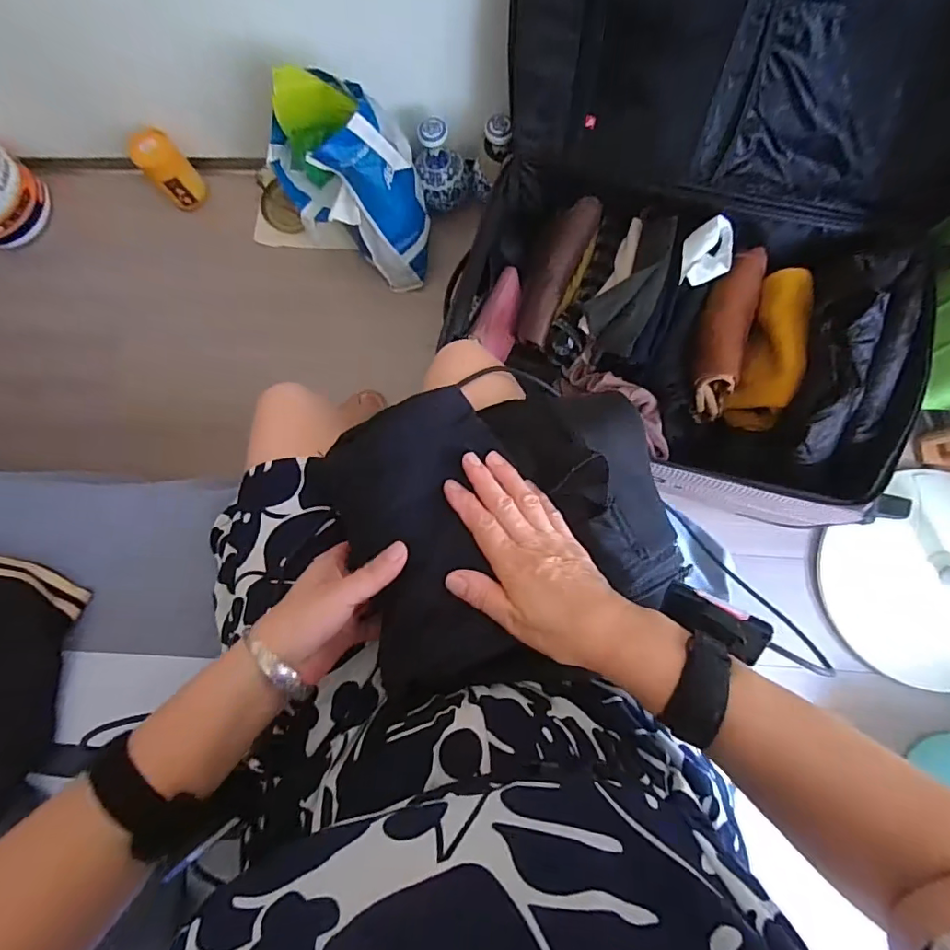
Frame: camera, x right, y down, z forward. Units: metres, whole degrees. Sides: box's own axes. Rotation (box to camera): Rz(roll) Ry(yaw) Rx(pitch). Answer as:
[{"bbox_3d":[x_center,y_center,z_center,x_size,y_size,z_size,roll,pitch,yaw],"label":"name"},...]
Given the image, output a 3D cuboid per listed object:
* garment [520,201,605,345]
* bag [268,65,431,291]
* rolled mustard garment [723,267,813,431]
[{"bbox_3d":[0.140,-0.365,0.921,0.093,0.086,0.249,25,83,7],"label":"garment"},{"bbox_3d":[-0.210,-0.507,0.911,0.222,0.283,0.240,-27,80,-1],"label":"bag"},{"bbox_3d":[0.492,-0.205,0.860,0.077,0.112,0.251,13,82,5],"label":"rolled mustard garment"}]

